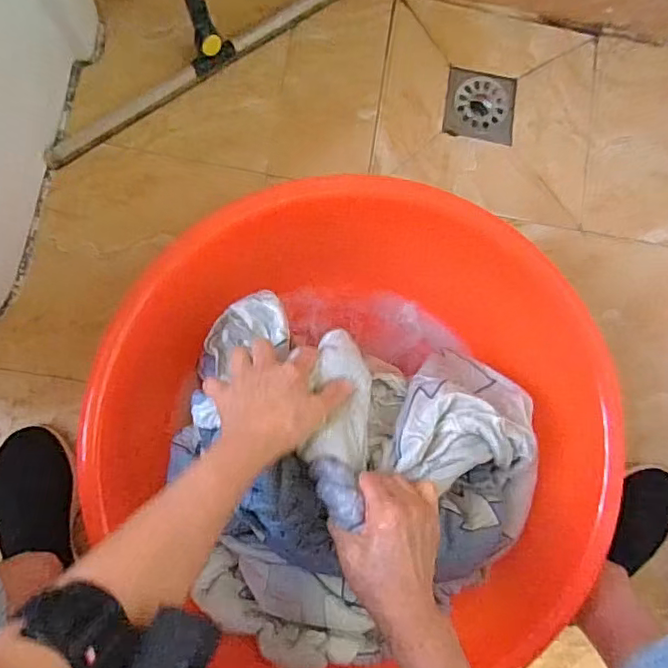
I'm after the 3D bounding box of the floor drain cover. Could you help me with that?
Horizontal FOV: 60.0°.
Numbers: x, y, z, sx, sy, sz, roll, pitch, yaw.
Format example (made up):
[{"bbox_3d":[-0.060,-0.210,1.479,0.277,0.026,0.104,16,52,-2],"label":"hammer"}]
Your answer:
[{"bbox_3d":[0.206,-0.318,0.814,0.097,0.015,0.105,8,81,-3],"label":"floor drain cover"}]

